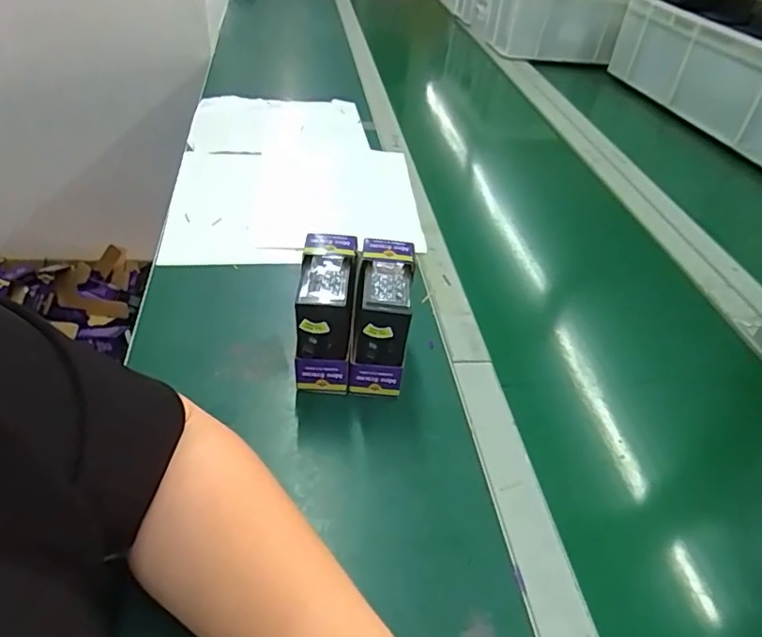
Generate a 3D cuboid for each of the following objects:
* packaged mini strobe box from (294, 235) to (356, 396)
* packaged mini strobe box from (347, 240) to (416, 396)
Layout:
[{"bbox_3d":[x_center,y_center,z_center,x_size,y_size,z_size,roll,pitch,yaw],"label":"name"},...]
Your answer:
[{"bbox_3d":[-0.049,-0.003,0.503,0.044,0.106,0.096,3,41,-4],"label":"packaged mini strobe box"},{"bbox_3d":[0.000,0.002,0.500,0.046,0.108,0.091,6,41,0],"label":"packaged mini strobe box"}]

